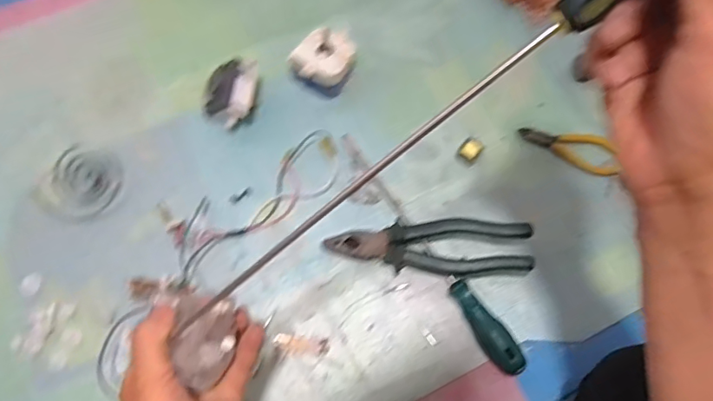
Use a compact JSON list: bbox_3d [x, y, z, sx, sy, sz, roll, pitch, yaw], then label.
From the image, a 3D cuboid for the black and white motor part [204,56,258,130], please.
[{"bbox_3d":[-0.131,-0.111,0.550,0.054,0.045,0.061,7,71,2],"label":"black and white motor part"}]

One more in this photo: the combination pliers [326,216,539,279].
[{"bbox_3d":[0.069,0.043,0.498,0.189,0.017,0.052,4,77,11],"label":"combination pliers"}]

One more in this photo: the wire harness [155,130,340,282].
[{"bbox_3d":[-0.101,-0.001,0.527,0.195,0.014,0.077,-28,74,-10],"label":"wire harness"}]

